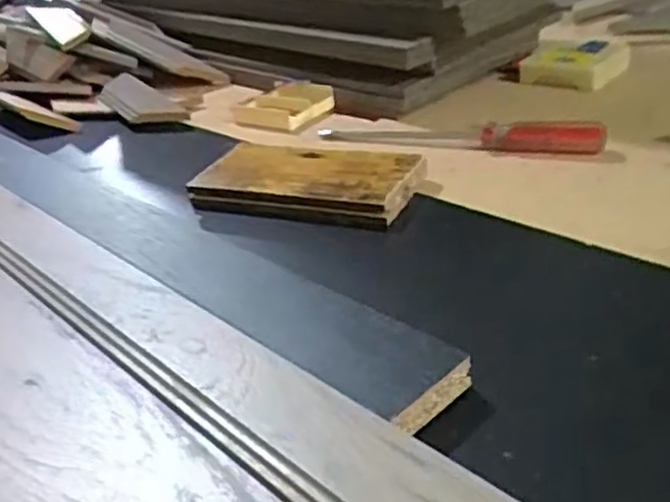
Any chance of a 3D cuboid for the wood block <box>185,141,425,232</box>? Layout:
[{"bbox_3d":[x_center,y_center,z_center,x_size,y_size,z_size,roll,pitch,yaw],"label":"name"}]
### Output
[{"bbox_3d":[-0.022,-0.049,0.489,0.154,0.018,0.080,6,34,24],"label":"wood block"}]

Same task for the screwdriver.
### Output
[{"bbox_3d":[0.090,-0.092,0.538,0.222,0.020,0.024,7,34,26],"label":"screwdriver"}]

